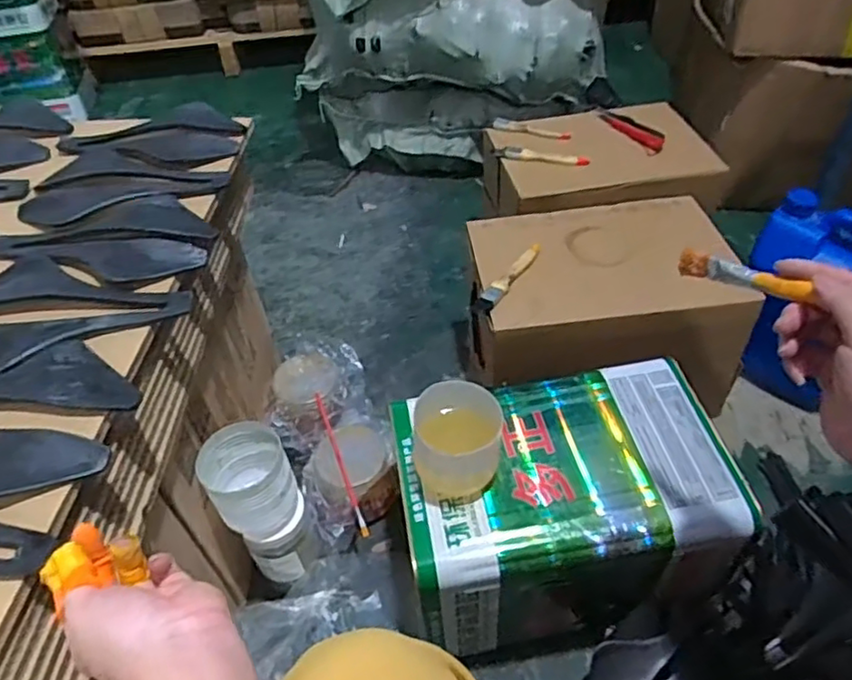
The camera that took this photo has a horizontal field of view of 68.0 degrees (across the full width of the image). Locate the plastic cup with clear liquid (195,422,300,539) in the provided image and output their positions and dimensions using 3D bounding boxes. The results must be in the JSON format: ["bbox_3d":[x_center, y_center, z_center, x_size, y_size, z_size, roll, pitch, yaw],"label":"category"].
[{"bbox_3d":[-0.200,0.160,0.721,0.090,0.105,0.084,-3,46,3],"label":"plastic cup with clear liquid"}]

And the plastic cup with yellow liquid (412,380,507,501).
[{"bbox_3d":[0.032,0.102,0.638,0.085,0.092,0.082,-3,46,3],"label":"plastic cup with yellow liquid"}]

